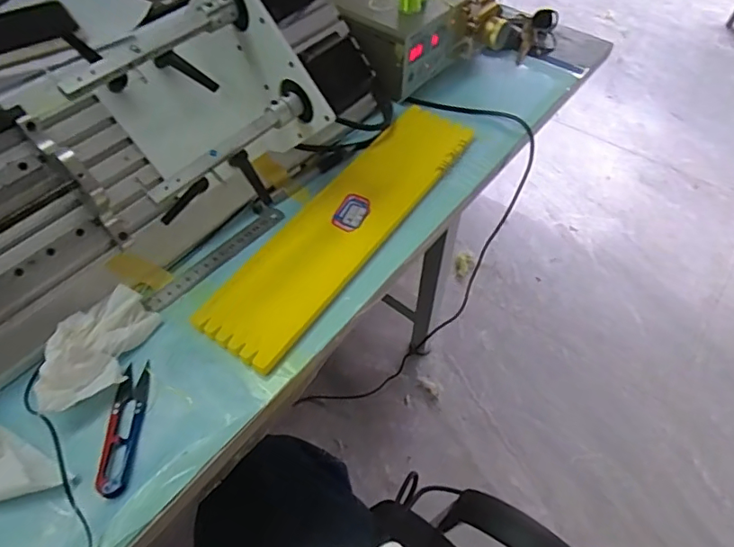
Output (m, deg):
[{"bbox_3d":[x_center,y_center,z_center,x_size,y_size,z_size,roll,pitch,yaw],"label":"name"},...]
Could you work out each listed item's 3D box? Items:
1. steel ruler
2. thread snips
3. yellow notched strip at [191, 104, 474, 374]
[{"bbox_3d":[-0.137,-0.015,0.485,0.017,0.004,0.151,39,62,16],"label":"steel ruler"},{"bbox_3d":[-0.177,0.111,0.383,0.022,0.009,0.098,-2,53,-2],"label":"thread snips"},{"bbox_3d":[-0.014,-0.057,0.505,0.085,0.012,0.348,28,57,19],"label":"yellow notched strip"}]

